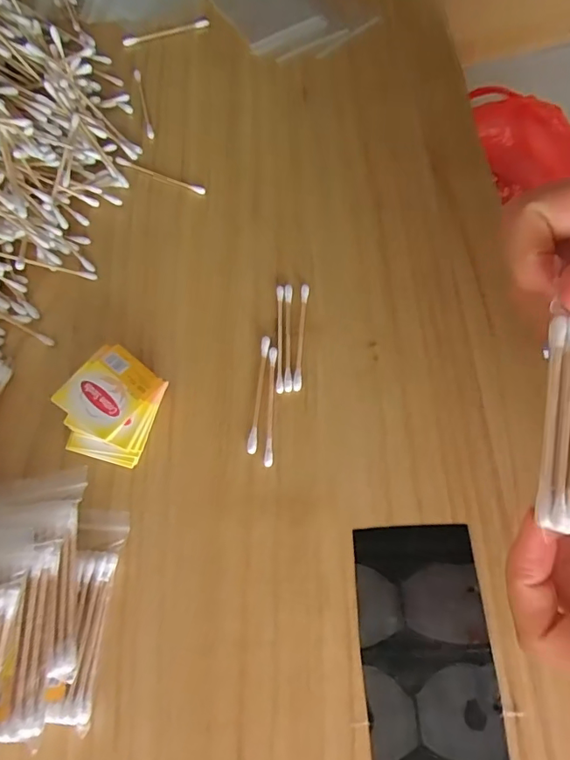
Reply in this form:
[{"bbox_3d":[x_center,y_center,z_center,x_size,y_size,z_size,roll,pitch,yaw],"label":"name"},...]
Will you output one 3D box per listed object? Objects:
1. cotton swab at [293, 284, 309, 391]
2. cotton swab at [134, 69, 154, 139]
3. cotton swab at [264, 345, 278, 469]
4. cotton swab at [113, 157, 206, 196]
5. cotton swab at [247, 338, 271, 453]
[{"bbox_3d":[0.010,-0.027,0.308,0.005,0.004,0.071,4,67,2],"label":"cotton swab"},{"bbox_3d":[-0.108,-0.212,0.387,0.005,0.004,0.075,-14,67,-6],"label":"cotton swab"},{"bbox_3d":[-0.008,0.013,0.290,0.005,0.004,0.071,2,67,1],"label":"cotton swab"},{"bbox_3d":[-0.088,-0.146,0.361,0.071,0.004,0.009,23,69,10],"label":"cotton swab"},{"bbox_3d":[-0.015,0.007,0.293,0.006,0.004,0.071,6,67,3],"label":"cotton swab"}]

